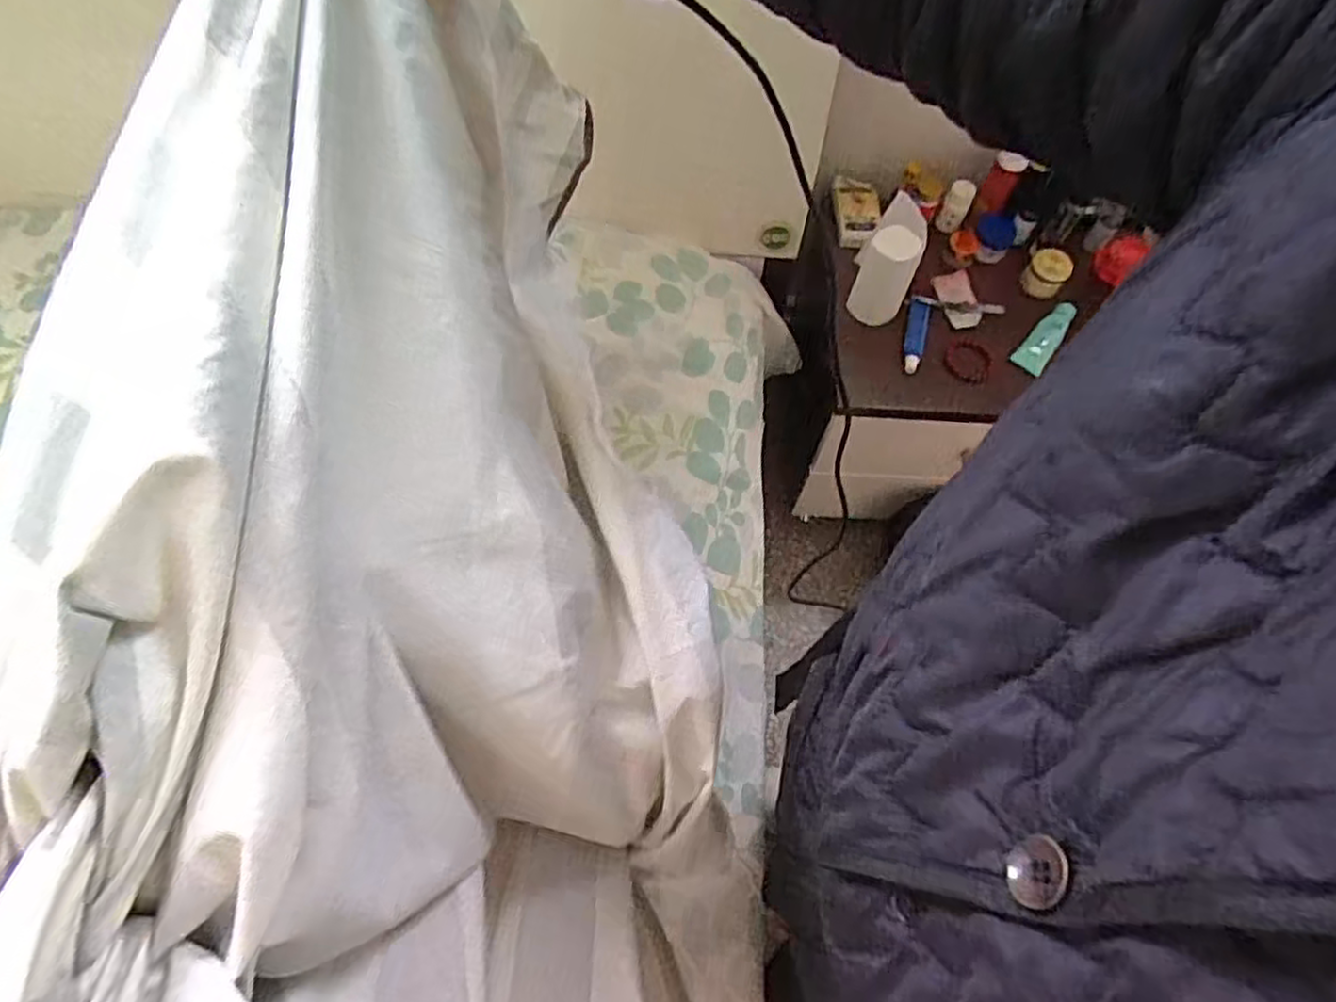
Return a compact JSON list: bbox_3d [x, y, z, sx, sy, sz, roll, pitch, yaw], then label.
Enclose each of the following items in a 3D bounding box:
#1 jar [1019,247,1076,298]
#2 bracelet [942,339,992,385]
[{"bbox_3d":[0.548,-0.329,1.030,0.056,0.047,0.058,1,65,-1],"label":"jar"},{"bbox_3d":[0.422,-0.198,1.000,0.066,0.006,0.069,1,65,-1],"label":"bracelet"}]

